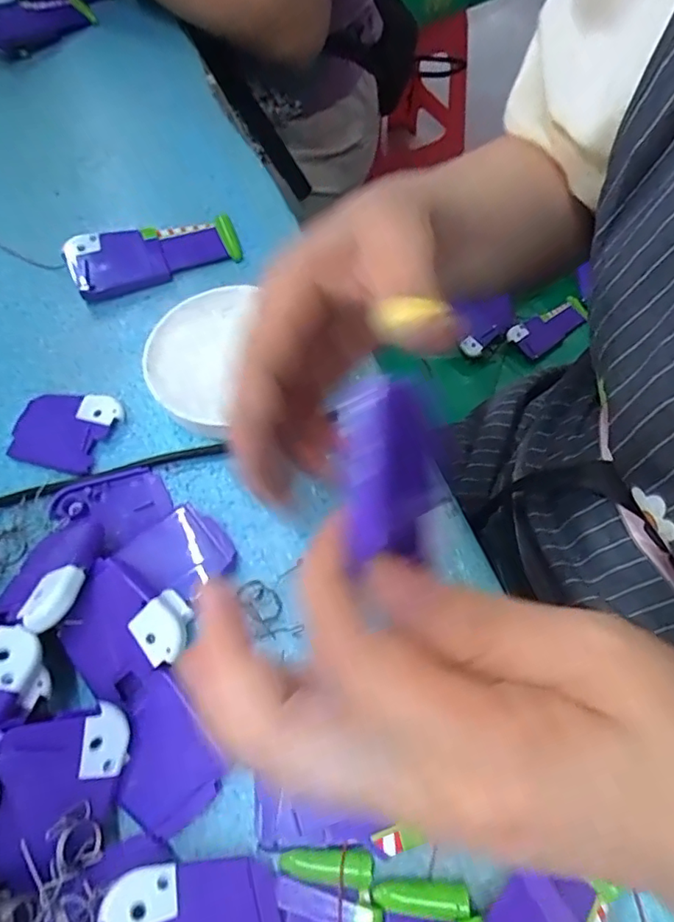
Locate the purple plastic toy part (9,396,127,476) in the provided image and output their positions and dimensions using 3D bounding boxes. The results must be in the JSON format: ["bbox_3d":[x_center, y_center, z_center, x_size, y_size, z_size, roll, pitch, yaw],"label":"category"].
[{"bbox_3d":[-0.166,-0.021,0.332,0.060,0.010,0.050,15,63,10],"label":"purple plastic toy part"}]

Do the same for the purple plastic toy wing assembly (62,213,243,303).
[{"bbox_3d":[-0.131,-0.149,0.396,0.119,0.025,0.044,-18,63,-8],"label":"purple plastic toy wing assembly"}]

